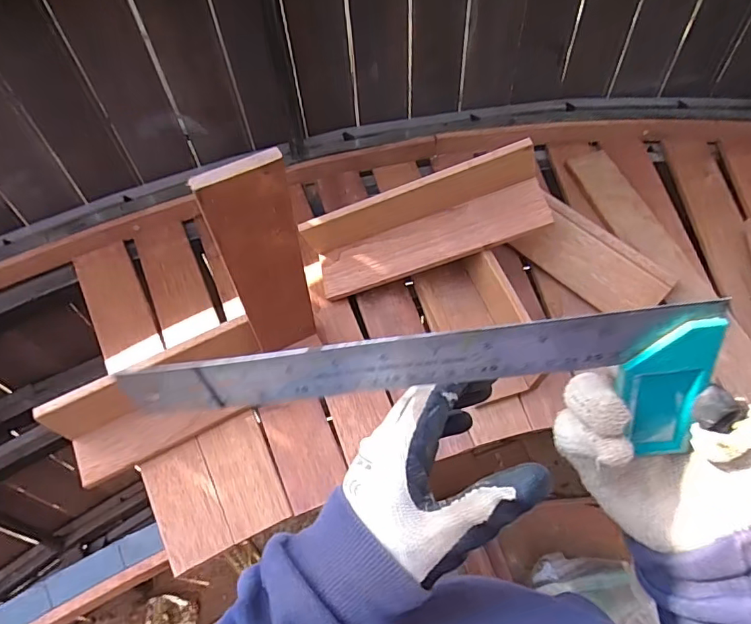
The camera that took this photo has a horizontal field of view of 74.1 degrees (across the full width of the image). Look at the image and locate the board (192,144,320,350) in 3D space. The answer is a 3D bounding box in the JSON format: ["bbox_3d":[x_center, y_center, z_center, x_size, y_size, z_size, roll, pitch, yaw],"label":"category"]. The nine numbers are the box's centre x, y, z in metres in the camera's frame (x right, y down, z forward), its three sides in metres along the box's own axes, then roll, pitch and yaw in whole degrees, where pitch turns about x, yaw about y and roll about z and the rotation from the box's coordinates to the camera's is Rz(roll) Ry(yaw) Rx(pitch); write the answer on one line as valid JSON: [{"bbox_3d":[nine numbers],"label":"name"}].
[{"bbox_3d":[-0.093,-0.035,0.440,0.063,0.241,0.015,-26,63,-15],"label":"board"}]

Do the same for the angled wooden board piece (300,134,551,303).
[{"bbox_3d":[0.050,-0.097,0.563,0.277,0.071,0.077,-18,60,12],"label":"angled wooden board piece"}]

